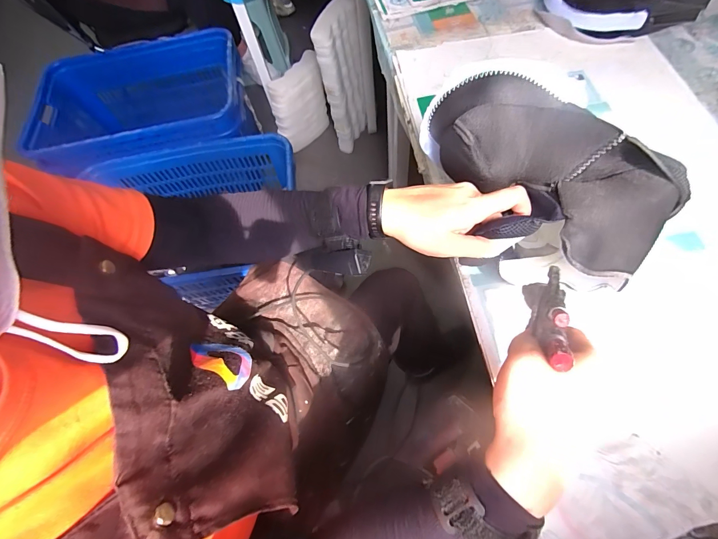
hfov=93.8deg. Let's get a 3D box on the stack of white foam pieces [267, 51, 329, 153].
[{"bbox_3d":[-0.262,-0.726,1.511,0.125,0.330,0.264,24,69,16],"label":"stack of white foam pieces"}]

